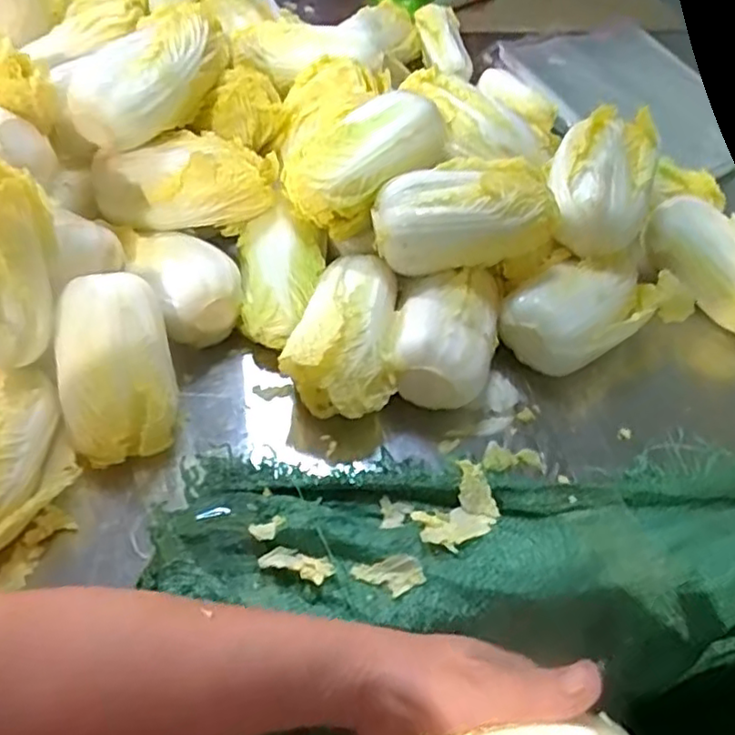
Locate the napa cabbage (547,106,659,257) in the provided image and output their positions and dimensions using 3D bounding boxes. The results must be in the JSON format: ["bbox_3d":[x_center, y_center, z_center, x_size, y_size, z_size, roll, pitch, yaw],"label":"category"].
[{"bbox_3d":[0.182,-0.147,0.511,0.076,0.061,0.117,14,52,6],"label":"napa cabbage"}]

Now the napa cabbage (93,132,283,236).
[{"bbox_3d":[-0.139,-0.140,0.493,0.139,0.054,0.053,-3,52,-7],"label":"napa cabbage"}]

